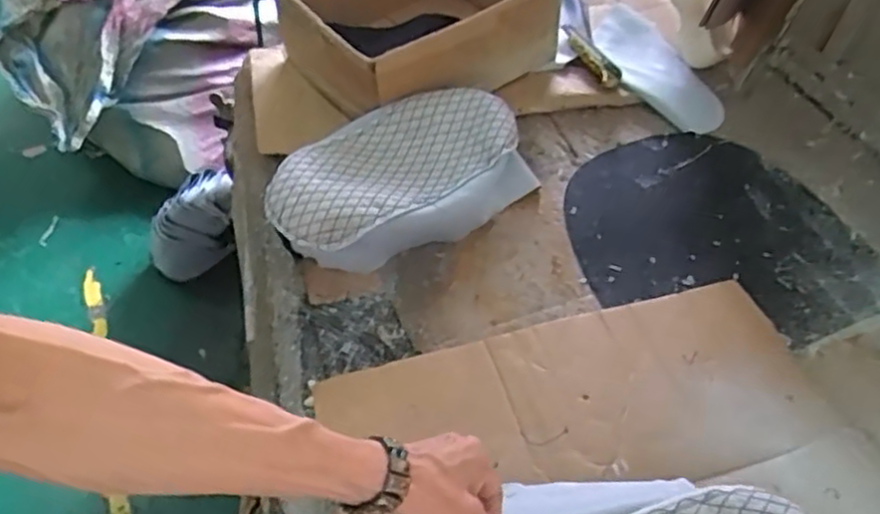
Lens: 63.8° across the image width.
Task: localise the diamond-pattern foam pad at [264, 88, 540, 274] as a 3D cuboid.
[{"bbox_3d":[-0.047,-0.098,0.855,0.325,0.090,0.186,-17,52,-16],"label":"diamond-pattern foam pad"}]

